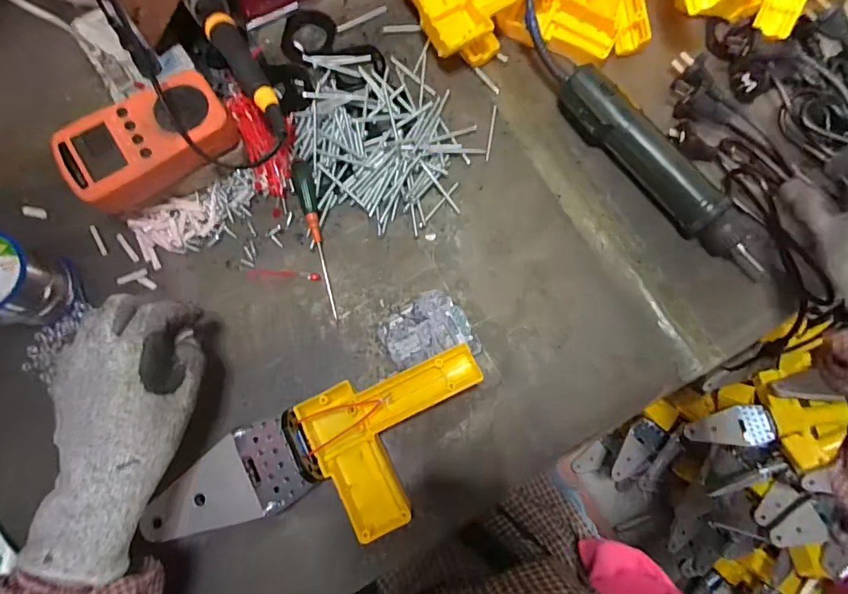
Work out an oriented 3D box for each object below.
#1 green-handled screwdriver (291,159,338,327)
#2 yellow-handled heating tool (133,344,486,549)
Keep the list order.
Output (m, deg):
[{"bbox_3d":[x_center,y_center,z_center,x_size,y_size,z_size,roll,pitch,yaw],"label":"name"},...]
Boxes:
[{"bbox_3d":[-0.092,-0.050,0.407,0.017,0.021,0.145,-16,80,-6],"label":"green-handled screwdriver"},{"bbox_3d":[-0.074,0.134,0.349,0.268,0.042,0.111,-20,81,-6],"label":"yellow-handled heating tool"}]

